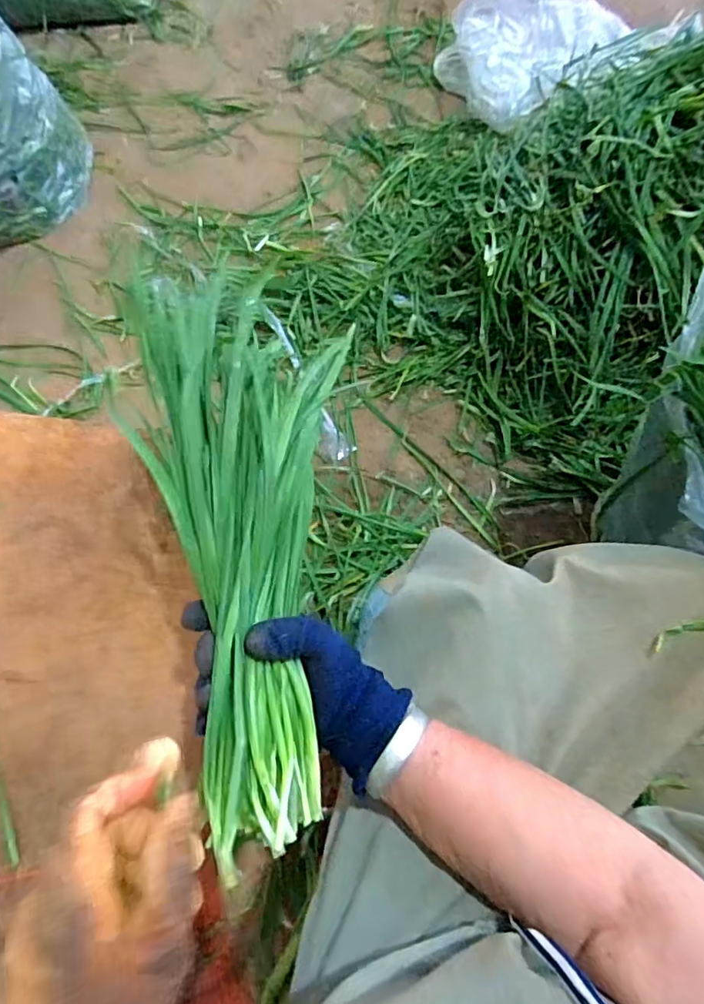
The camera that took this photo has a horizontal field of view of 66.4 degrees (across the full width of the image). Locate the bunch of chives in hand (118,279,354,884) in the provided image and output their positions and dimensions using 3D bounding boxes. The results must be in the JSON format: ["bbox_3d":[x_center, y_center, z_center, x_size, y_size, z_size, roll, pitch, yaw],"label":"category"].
[{"bbox_3d":[-0.061,0.025,0.365,0.132,0.077,0.350,-7,73,-5],"label":"bunch of chives in hand"}]

